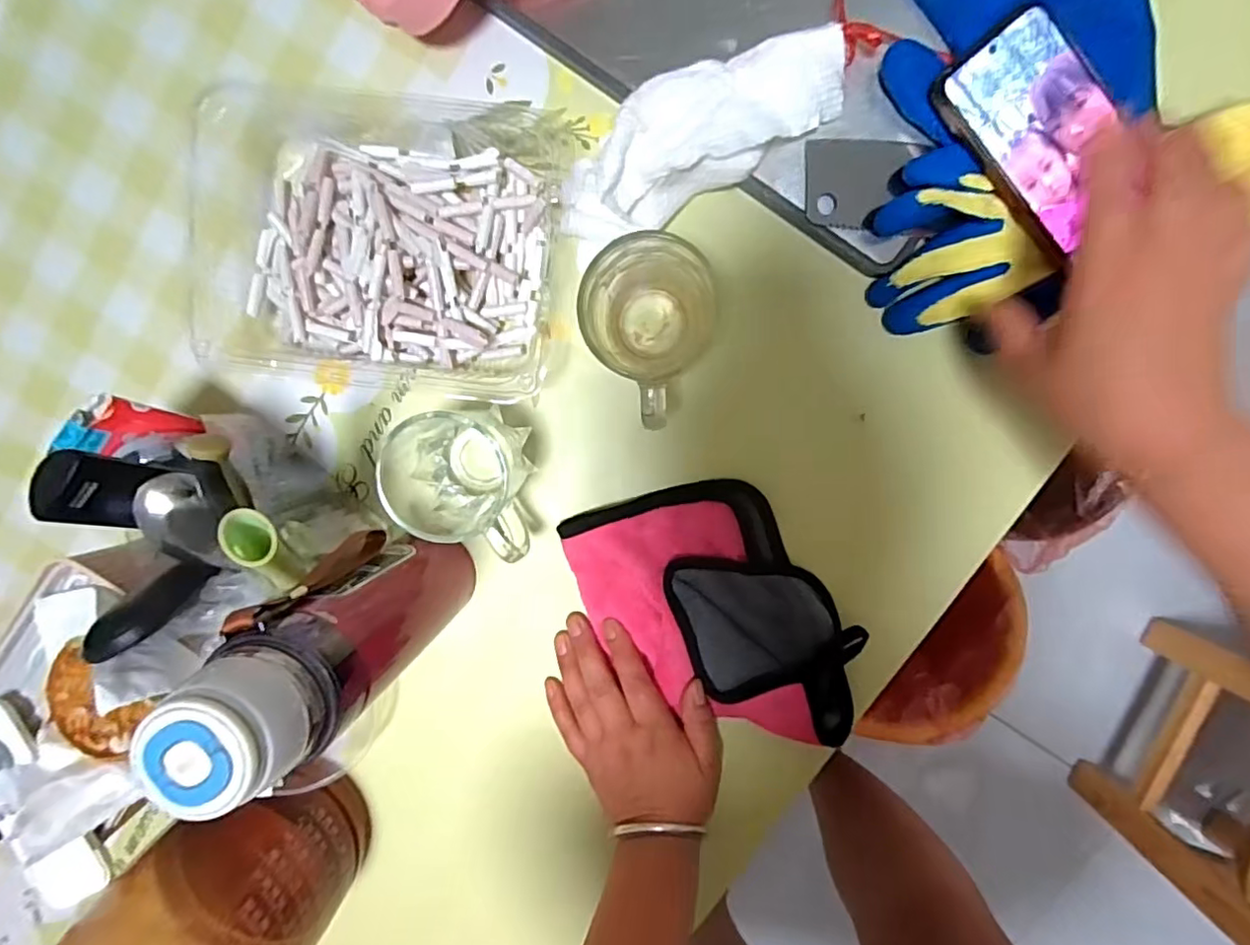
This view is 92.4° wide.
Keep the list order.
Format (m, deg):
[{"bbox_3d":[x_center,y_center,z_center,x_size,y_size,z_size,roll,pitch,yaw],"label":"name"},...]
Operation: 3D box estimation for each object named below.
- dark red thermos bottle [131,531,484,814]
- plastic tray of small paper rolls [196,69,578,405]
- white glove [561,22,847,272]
[{"bbox_3d":[-0.142,0.087,0.319,0.064,0.221,0.060,28,98,-1],"label":"dark red thermos bottle"},{"bbox_3d":[-0.164,-0.154,0.394,0.240,0.036,0.189,7,98,2],"label":"plastic tray of small paper rolls"},{"bbox_3d":[0.038,-0.204,0.360,0.184,0.045,0.067,-25,96,16],"label":"white glove"}]

